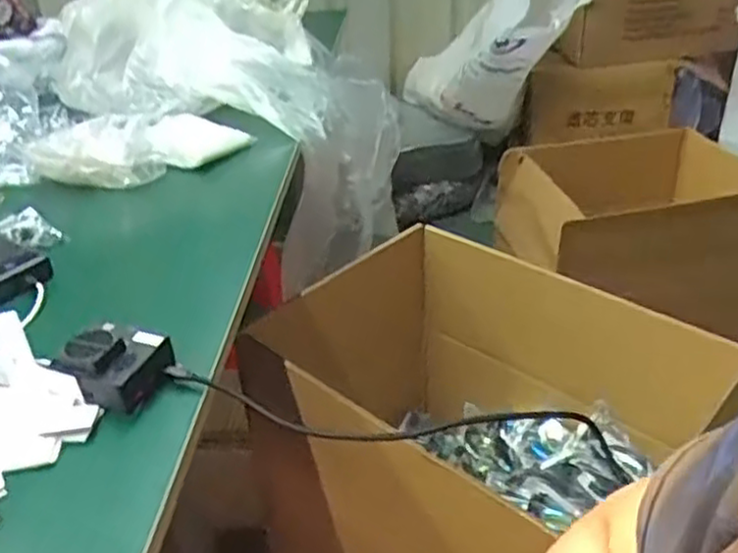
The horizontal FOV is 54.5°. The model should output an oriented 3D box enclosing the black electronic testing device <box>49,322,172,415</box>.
[{"bbox_3d":[-0.207,0.070,0.589,0.074,0.043,0.070,11,35,20],"label":"black electronic testing device"}]

